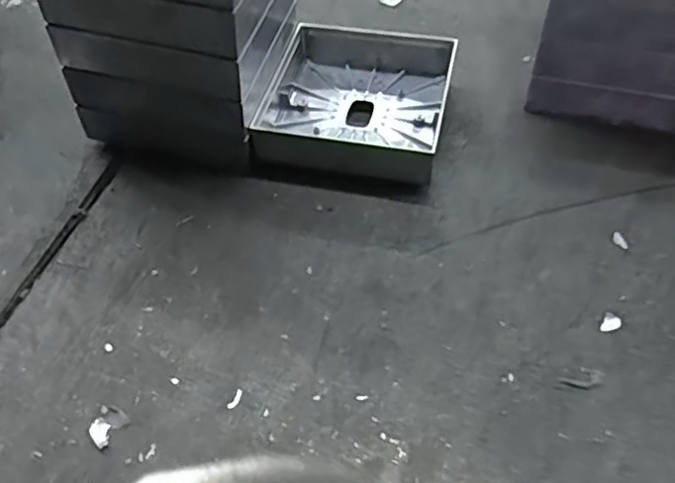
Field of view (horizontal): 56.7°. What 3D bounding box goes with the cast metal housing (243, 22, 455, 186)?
[{"bbox_3d":[0.017,-0.111,0.491,0.135,0.040,0.152,10,53,10],"label":"cast metal housing"}]

